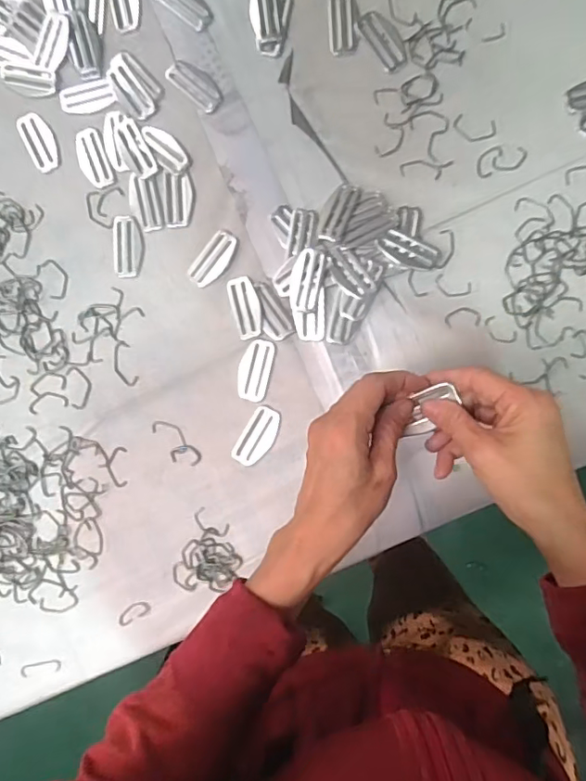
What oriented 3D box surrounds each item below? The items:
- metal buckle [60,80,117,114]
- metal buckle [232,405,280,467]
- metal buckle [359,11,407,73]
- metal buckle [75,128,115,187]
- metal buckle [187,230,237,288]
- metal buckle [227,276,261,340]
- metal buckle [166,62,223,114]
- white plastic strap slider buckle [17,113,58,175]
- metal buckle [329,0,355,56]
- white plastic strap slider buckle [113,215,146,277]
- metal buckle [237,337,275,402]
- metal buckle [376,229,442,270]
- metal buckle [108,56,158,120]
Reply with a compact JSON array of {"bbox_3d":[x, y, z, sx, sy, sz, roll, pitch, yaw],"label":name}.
[{"bbox_3d":[-0.202,-0.289,0.523,0.056,0.004,0.027,-9,90,4],"label":"metal buckle"},{"bbox_3d":[-0.034,0.046,0.514,0.030,0.004,0.060,32,93,3],"label":"metal buckle"},{"bbox_3d":[0.085,-0.329,0.496,0.027,0.004,0.058,-31,88,4],"label":"metal buckle"},{"bbox_3d":[-0.197,-0.230,0.524,0.027,0.004,0.059,-20,89,4],"label":"metal buckle"},{"bbox_3d":[-0.077,-0.128,0.517,0.028,0.004,0.059,38,93,3],"label":"metal buckle"},{"bbox_3d":[-0.045,-0.080,0.509,0.027,0.007,0.060,-15,89,4],"label":"metal buckle"},{"bbox_3d":[-0.094,-0.297,0.514,0.061,0.004,0.028,43,93,3],"label":"metal buckle"},{"bbox_3d":[-0.252,-0.247,0.526,0.029,0.004,0.059,-29,88,4],"label":"white plastic strap slider buckle"},{"bbox_3d":[0.046,-0.351,0.505,0.023,0.004,0.056,-2,90,4],"label":"metal buckle"},{"bbox_3d":[-0.163,-0.143,0.526,0.030,0.004,0.060,0,91,4],"label":"white plastic strap slider buckle"},{"bbox_3d":[-0.037,-0.020,0.514,0.031,0.004,0.059,14,92,4],"label":"metal buckle"},{"bbox_3d":[0.108,-0.130,0.495,0.059,0.008,0.028,23,92,4],"label":"metal buckle"},{"bbox_3d":[-0.159,-0.293,0.517,0.026,0.004,0.064,-38,88,4],"label":"metal buckle"}]

